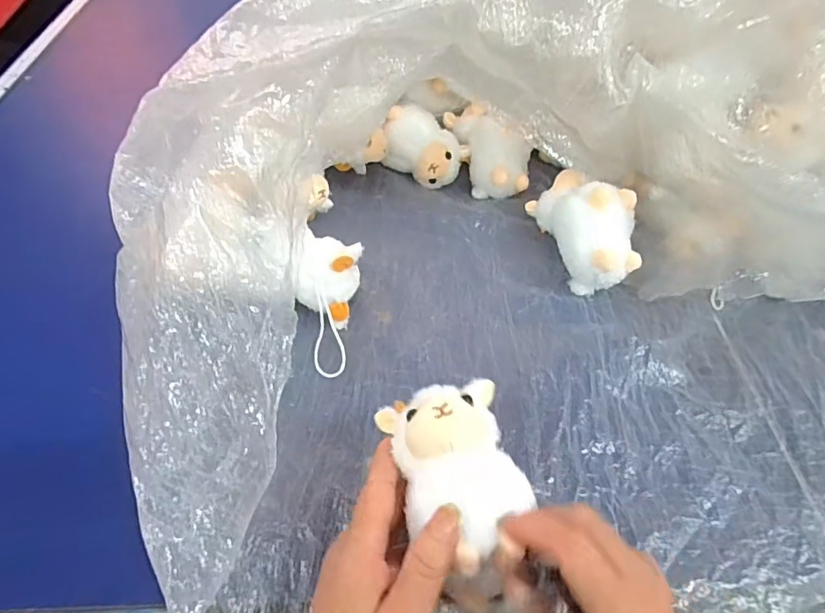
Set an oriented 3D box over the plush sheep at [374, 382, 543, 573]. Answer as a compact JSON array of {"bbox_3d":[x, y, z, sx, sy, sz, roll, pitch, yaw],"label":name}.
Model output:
[{"bbox_3d":[0.026,0.092,0.290,0.069,0.060,0.093,-11,87,-31],"label":"plush sheep"}]

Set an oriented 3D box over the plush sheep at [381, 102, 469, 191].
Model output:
[{"bbox_3d":[0.013,-0.167,0.543,0.084,0.057,0.057,30,55,18],"label":"plush sheep"}]

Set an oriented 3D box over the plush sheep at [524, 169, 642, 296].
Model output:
[{"bbox_3d":[0.155,-0.069,0.463,0.061,0.081,0.118,-9,52,-12],"label":"plush sheep"}]

